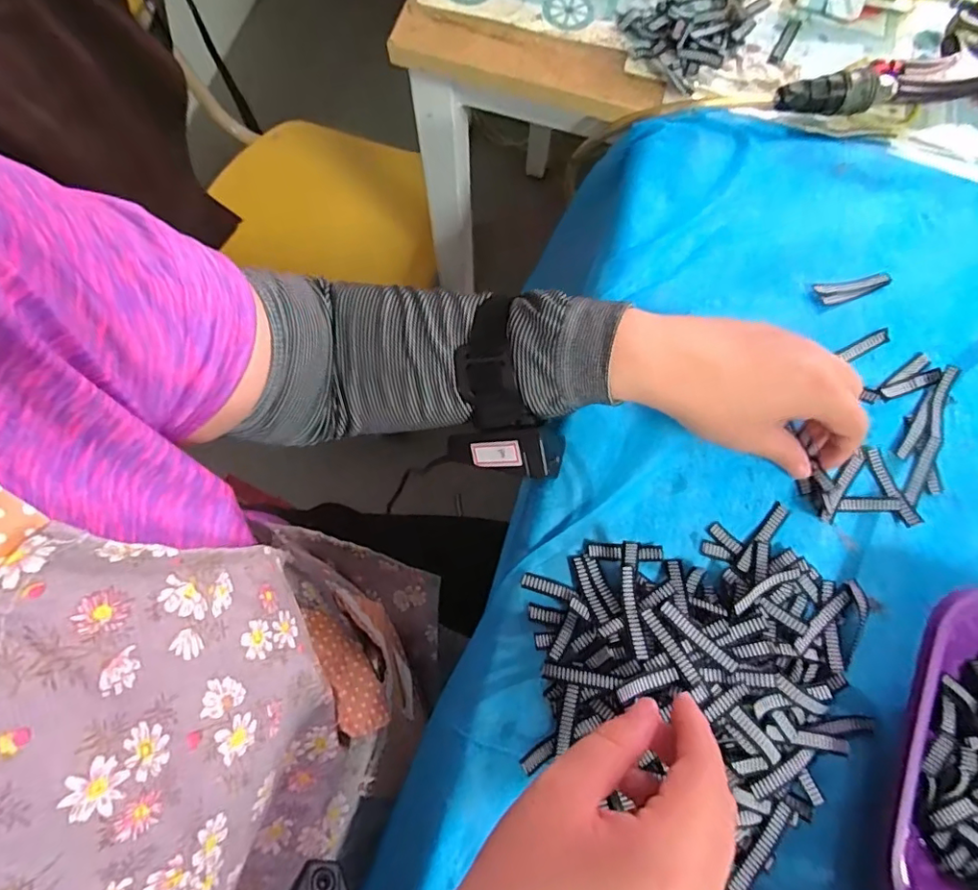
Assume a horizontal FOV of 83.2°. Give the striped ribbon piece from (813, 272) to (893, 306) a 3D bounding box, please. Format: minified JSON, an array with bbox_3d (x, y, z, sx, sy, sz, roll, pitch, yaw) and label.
[{"bbox_3d":[0.251,-0.106,0.377,0.051,0.004,0.017,-10,77,-3],"label":"striped ribbon piece"}]

